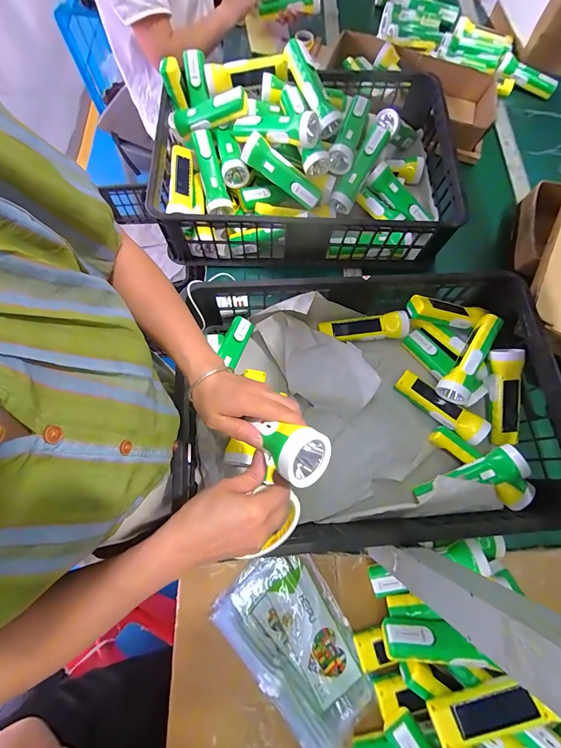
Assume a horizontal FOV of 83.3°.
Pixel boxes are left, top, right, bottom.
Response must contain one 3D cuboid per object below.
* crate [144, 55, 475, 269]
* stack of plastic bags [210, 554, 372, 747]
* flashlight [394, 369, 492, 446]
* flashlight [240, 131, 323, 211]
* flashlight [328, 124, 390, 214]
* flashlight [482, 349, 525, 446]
[{"bbox_3d":[0.066,-0.458,0.674,0.607,0.179,0.431,-2,72,-3],"label":"crate"},{"bbox_3d":[0.034,0.398,0.460,0.151,0.029,0.248,-38,78,-13],"label":"stack of plastic bags"},{"bbox_3d":[0.288,0.062,0.581,0.167,0.055,0.048,39,75,9],"label":"flashlight"},{"bbox_3d":[0.004,-0.389,0.612,0.170,0.045,0.043,33,73,-13],"label":"flashlight"},{"bbox_3d":[0.168,-0.432,0.657,0.048,0.043,0.194,31,96,7],"label":"flashlight"},{"bbox_3d":[0.394,0.038,0.561,0.054,0.054,0.164,-10,102,-6],"label":"flashlight"}]

